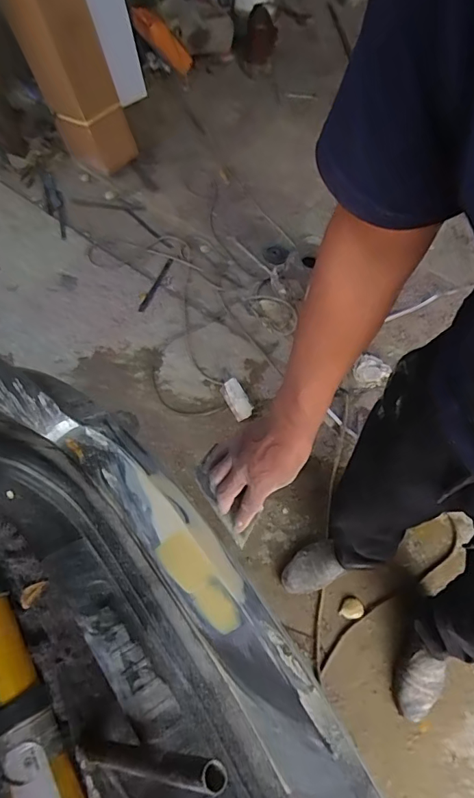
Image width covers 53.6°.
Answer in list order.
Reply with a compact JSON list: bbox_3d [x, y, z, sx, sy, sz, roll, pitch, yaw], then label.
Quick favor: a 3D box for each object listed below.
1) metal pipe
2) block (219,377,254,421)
[{"bbox_3d":[-0.107,0.389,0.506,0.025,0.280,0.024,13,57,-38],"label":"metal pipe"},{"bbox_3d":[-0.002,0.001,1.417,0.062,0.058,0.121,-29,69,-16],"label":"block"}]

